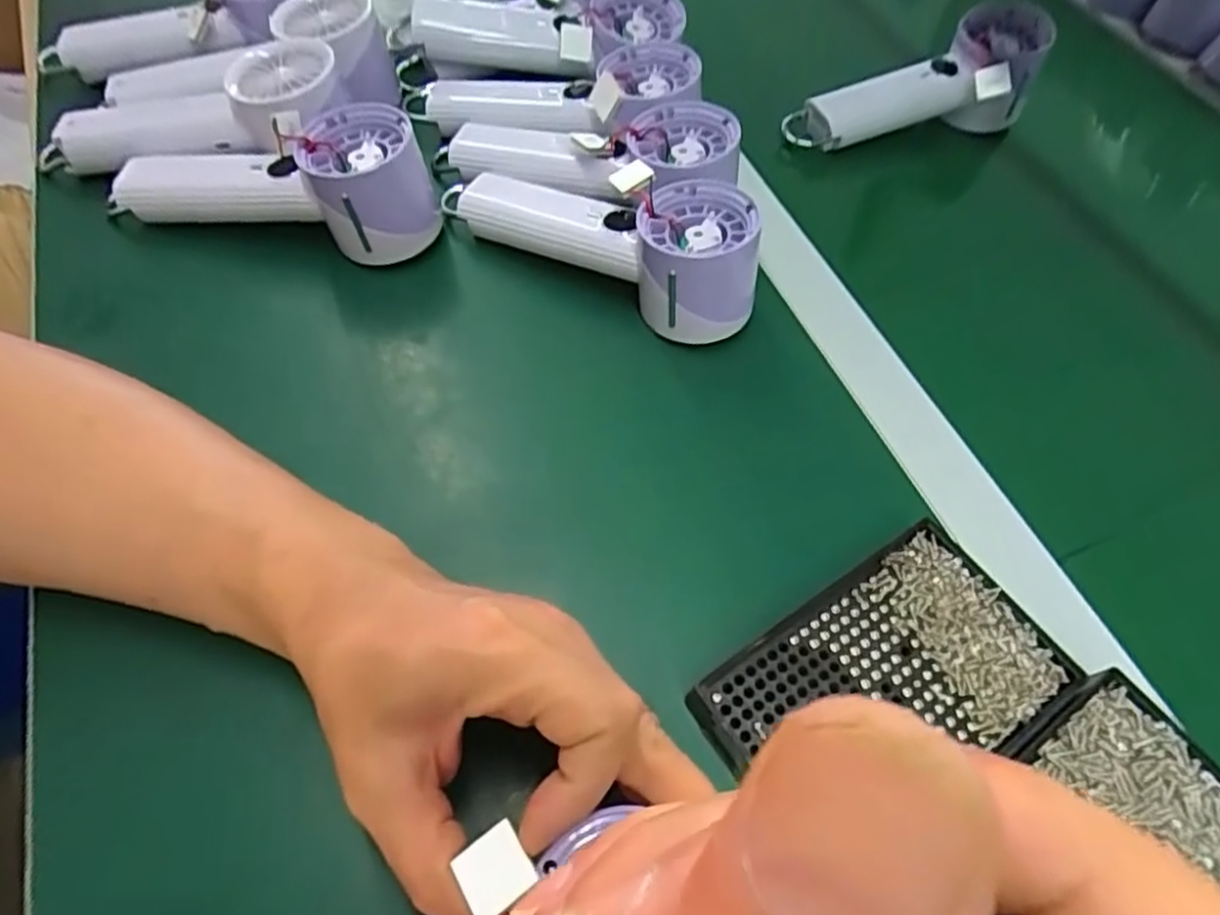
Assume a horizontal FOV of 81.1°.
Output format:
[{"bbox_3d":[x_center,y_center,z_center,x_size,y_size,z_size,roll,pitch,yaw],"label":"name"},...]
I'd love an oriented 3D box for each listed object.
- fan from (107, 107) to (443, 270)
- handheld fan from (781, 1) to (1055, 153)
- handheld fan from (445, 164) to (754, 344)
[{"bbox_3d":[-0.192,-0.154,0.402,0.187,0.068,0.064,9,59,3],"label":"fan"},{"bbox_3d":[0.222,-0.253,0.489,0.177,0.060,0.059,-21,62,-15],"label":"handheld fan"},{"bbox_3d":[-0.004,-0.131,0.394,0.181,0.055,0.063,30,62,15],"label":"handheld fan"}]

